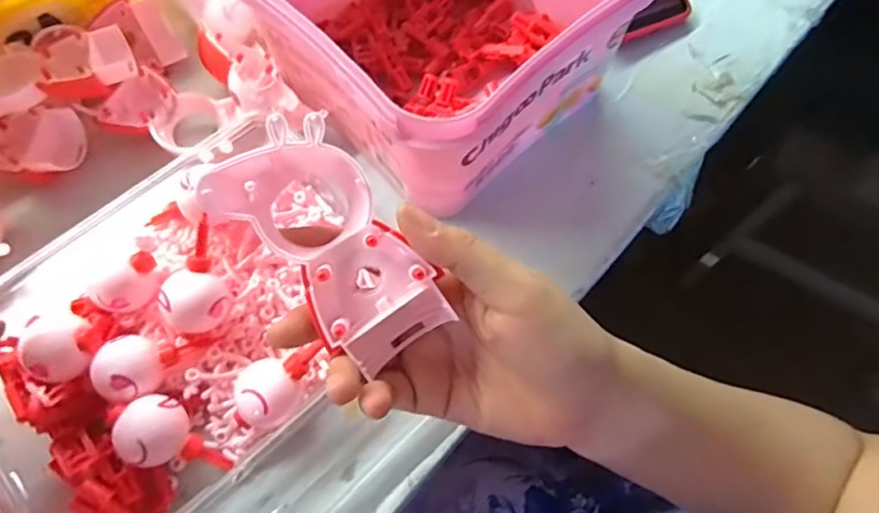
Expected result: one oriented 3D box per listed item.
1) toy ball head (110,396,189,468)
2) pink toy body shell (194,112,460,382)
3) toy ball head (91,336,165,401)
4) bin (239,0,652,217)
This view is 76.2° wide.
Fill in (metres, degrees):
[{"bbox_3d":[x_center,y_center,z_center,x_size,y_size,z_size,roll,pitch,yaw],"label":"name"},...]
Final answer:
[{"bbox_3d":[-0.145,0.089,0.286,0.029,0.034,0.033,3,66,1],"label":"toy ball head"},{"bbox_3d":[-0.040,-0.004,0.224,0.055,0.029,0.102,-42,103,-17],"label":"pink toy body shell"},{"bbox_3d":[-0.162,0.060,0.294,0.026,0.028,0.033,6,66,2],"label":"toy ball head"},{"bbox_3d":[0.000,-0.150,0.358,0.189,0.107,0.189,-41,72,-16],"label":"bin"}]

